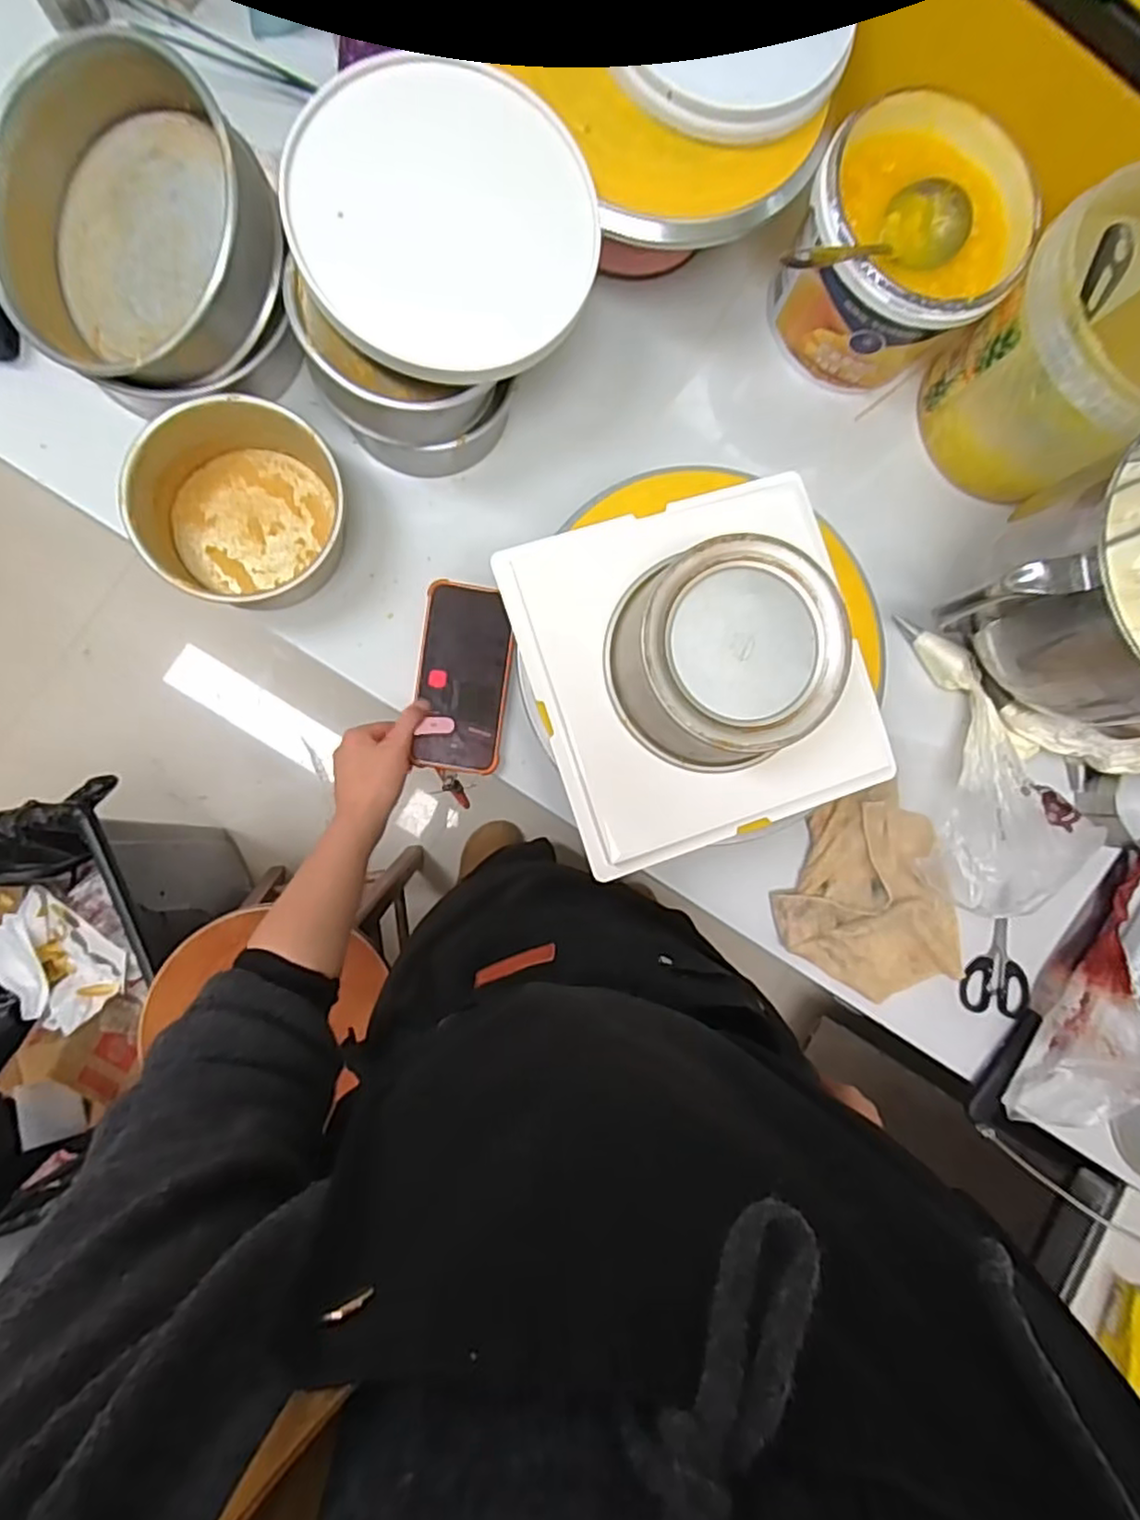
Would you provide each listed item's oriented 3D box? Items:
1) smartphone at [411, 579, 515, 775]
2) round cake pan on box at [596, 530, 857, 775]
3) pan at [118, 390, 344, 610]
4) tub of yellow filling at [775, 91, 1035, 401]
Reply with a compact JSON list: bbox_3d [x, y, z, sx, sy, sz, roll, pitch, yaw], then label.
[{"bbox_3d":[-0.093,-0.073,0.612,0.077,0.014,0.164,2,90,-8],"label":"smartphone"},{"bbox_3d":[0.105,-0.071,0.483,0.143,0.084,0.134,0,87,-8],"label":"round cake pan on box"},{"bbox_3d":[-0.272,-0.212,0.566,0.145,0.068,0.156,0,87,-8],"label":"pan"},{"bbox_3d":[0.282,-0.444,0.613,0.175,0.131,0.185,0,87,-8],"label":"tub of yellow filling"}]

